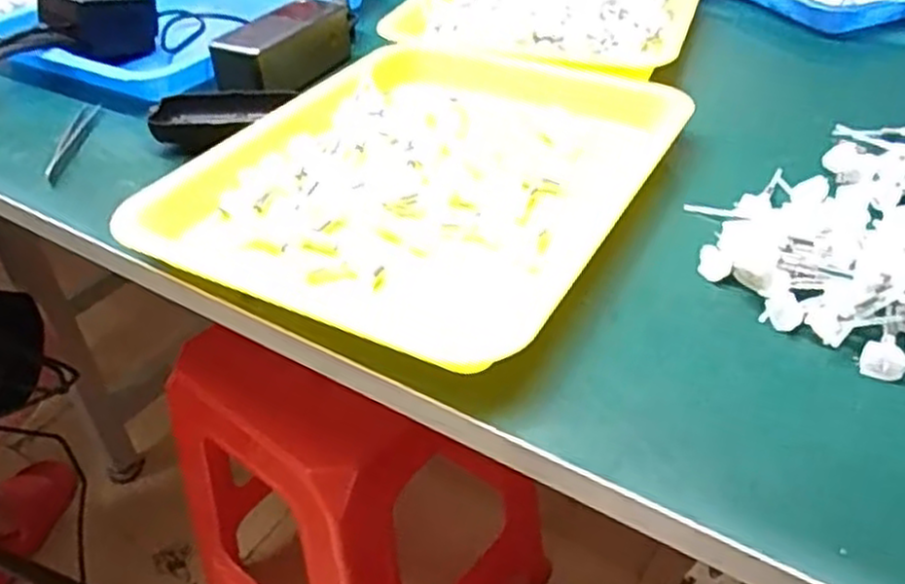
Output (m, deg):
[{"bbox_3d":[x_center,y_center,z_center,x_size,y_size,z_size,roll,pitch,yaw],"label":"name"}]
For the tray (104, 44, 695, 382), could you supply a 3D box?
[{"bbox_3d":[-0.014,-0.080,0.492,0.250,0.031,0.296,19,44,24],"label":"tray"}]

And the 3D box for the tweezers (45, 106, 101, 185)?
[{"bbox_3d":[-0.287,-0.111,0.566,0.014,0.011,0.114,-4,39,-2],"label":"tweezers"}]

